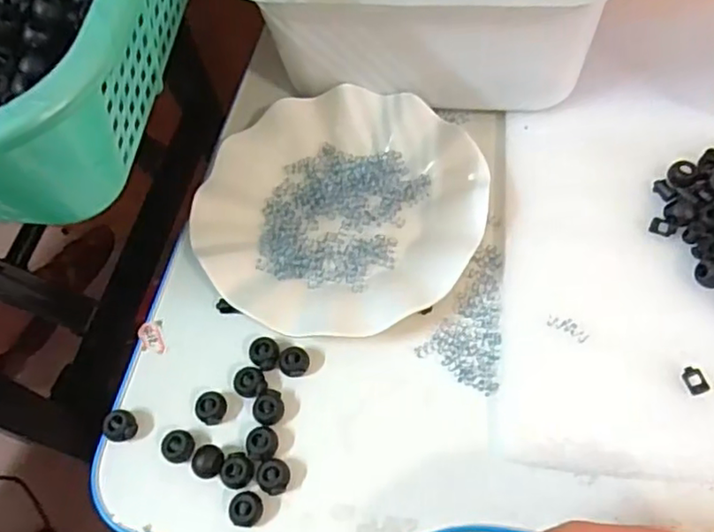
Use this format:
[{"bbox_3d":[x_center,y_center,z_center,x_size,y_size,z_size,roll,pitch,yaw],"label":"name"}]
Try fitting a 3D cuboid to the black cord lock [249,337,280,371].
[{"bbox_3d":[-0.055,0.053,0.365,0.017,0.009,0.019,-39,66,-15],"label":"black cord lock"}]

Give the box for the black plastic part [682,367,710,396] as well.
[{"bbox_3d":[0.185,0.062,0.330,0.011,0.004,0.015,-13,62,-3],"label":"black plastic part"}]

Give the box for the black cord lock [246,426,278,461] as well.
[{"bbox_3d":[-0.053,0.100,0.339,0.017,0.010,0.019,2,62,5],"label":"black cord lock"}]

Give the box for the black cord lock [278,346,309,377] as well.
[{"bbox_3d":[-0.038,0.057,0.361,0.017,0.010,0.016,-2,62,3],"label":"black cord lock"}]

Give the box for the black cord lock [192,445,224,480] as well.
[{"bbox_3d":[-0.081,0.108,0.333,0.015,0.016,0.017,26,67,17],"label":"black cord lock"}]

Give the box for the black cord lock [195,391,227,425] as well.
[{"bbox_3d":[-0.085,0.082,0.353,0.016,0.011,0.017,-2,62,3],"label":"black cord lock"}]

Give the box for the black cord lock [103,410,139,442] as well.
[{"bbox_3d":[-0.137,0.093,0.349,0.016,0.013,0.015,-2,62,3],"label":"black cord lock"}]

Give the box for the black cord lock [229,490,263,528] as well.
[{"bbox_3d":[-0.059,0.130,0.324,0.016,0.012,0.017,-2,62,3],"label":"black cord lock"}]

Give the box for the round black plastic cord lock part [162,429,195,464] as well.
[{"bbox_3d":[-0.101,0.102,0.341,0.017,0.012,0.017,-2,62,3],"label":"round black plastic cord lock part"}]

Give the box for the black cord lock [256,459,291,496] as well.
[{"bbox_3d":[-0.045,0.115,0.332,0.017,0.010,0.017,-2,62,3],"label":"black cord lock"}]

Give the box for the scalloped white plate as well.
[{"bbox_3d":[-0.013,-0.039,0.396,0.178,0.030,0.171,-2,62,3],"label":"scalloped white plate"}]

